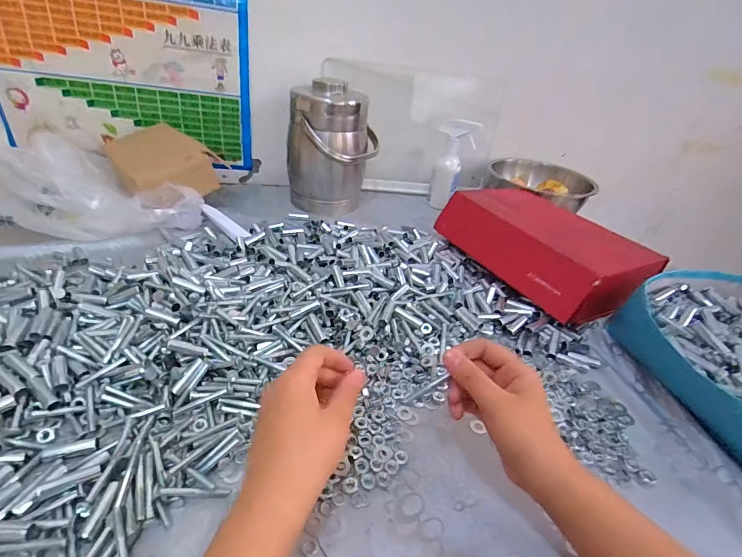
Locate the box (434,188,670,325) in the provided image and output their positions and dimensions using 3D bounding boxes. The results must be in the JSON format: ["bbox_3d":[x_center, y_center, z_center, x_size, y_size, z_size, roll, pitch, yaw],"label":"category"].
[{"bbox_3d":[0.278,-0.052,0.650,0.173,0.098,0.301,-13,38,-27],"label":"box"}]

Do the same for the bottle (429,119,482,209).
[{"bbox_3d":[0.178,-0.248,0.854,0.081,0.179,0.053,14,34,10],"label":"bottle"}]

